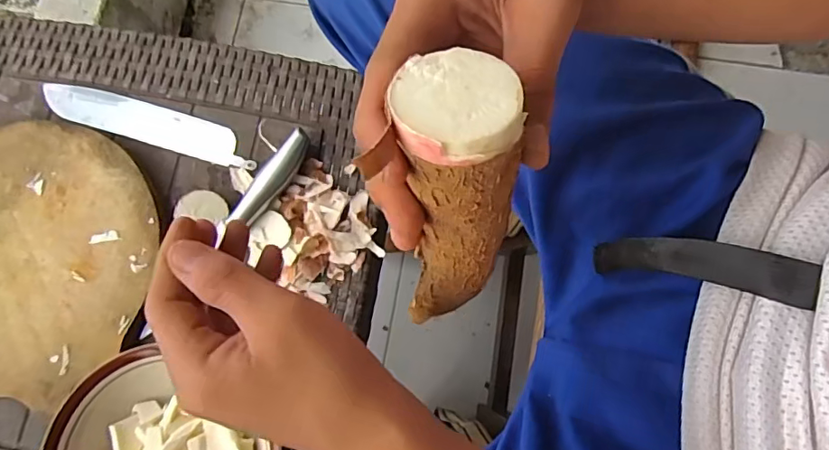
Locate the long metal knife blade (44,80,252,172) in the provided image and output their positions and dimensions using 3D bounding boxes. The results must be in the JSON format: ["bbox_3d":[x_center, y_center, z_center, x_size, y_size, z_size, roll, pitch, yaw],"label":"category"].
[{"bbox_3d":[-0.247,-0.095,0.489,0.206,0.005,0.038,16,78,4],"label":"long metal knife blade"}]

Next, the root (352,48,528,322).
[{"bbox_3d":[0.013,-0.002,0.213,0.048,0.129,0.040,-11,56,-2],"label":"root"}]

